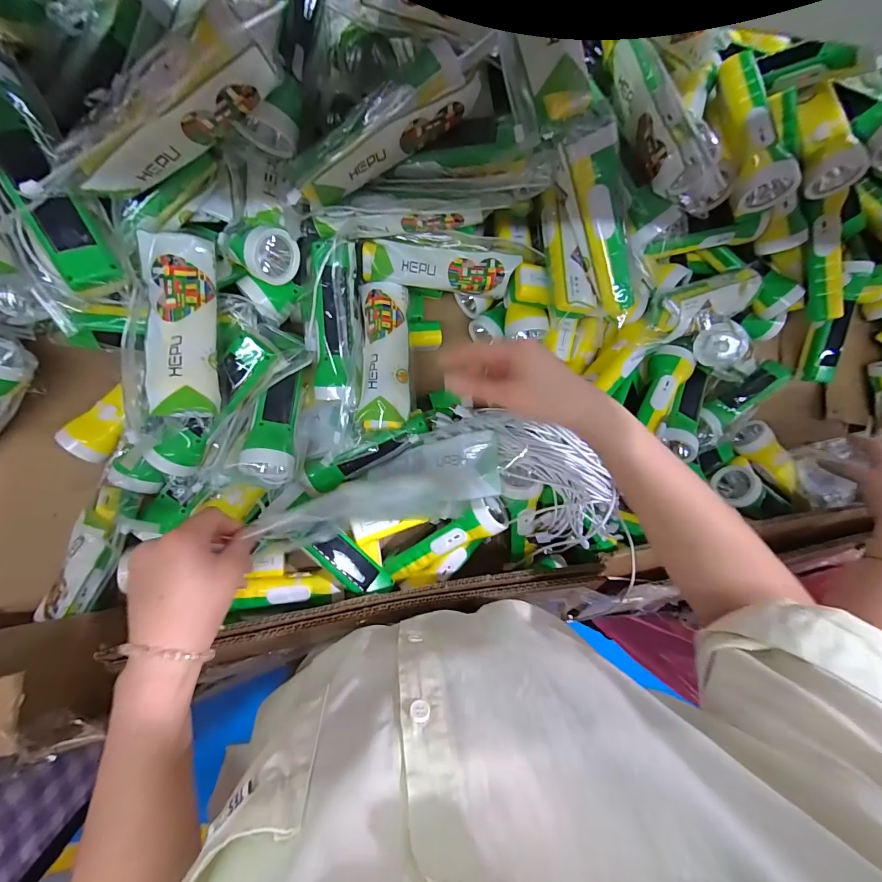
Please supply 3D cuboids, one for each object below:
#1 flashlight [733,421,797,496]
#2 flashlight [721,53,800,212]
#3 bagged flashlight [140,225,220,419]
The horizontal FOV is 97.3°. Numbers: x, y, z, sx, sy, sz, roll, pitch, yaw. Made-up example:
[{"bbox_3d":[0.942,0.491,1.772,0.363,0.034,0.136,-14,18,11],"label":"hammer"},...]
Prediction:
[{"bbox_3d":[0.468,0.024,0.566,0.043,0.045,0.121,-39,94,-8],"label":"flashlight"},{"bbox_3d":[0.339,-0.335,0.419,0.059,0.052,0.155,-1,88,-8],"label":"flashlight"},{"bbox_3d":[-0.239,-0.107,0.357,0.053,0.027,0.164,-1,88,-8],"label":"bagged flashlight"}]

